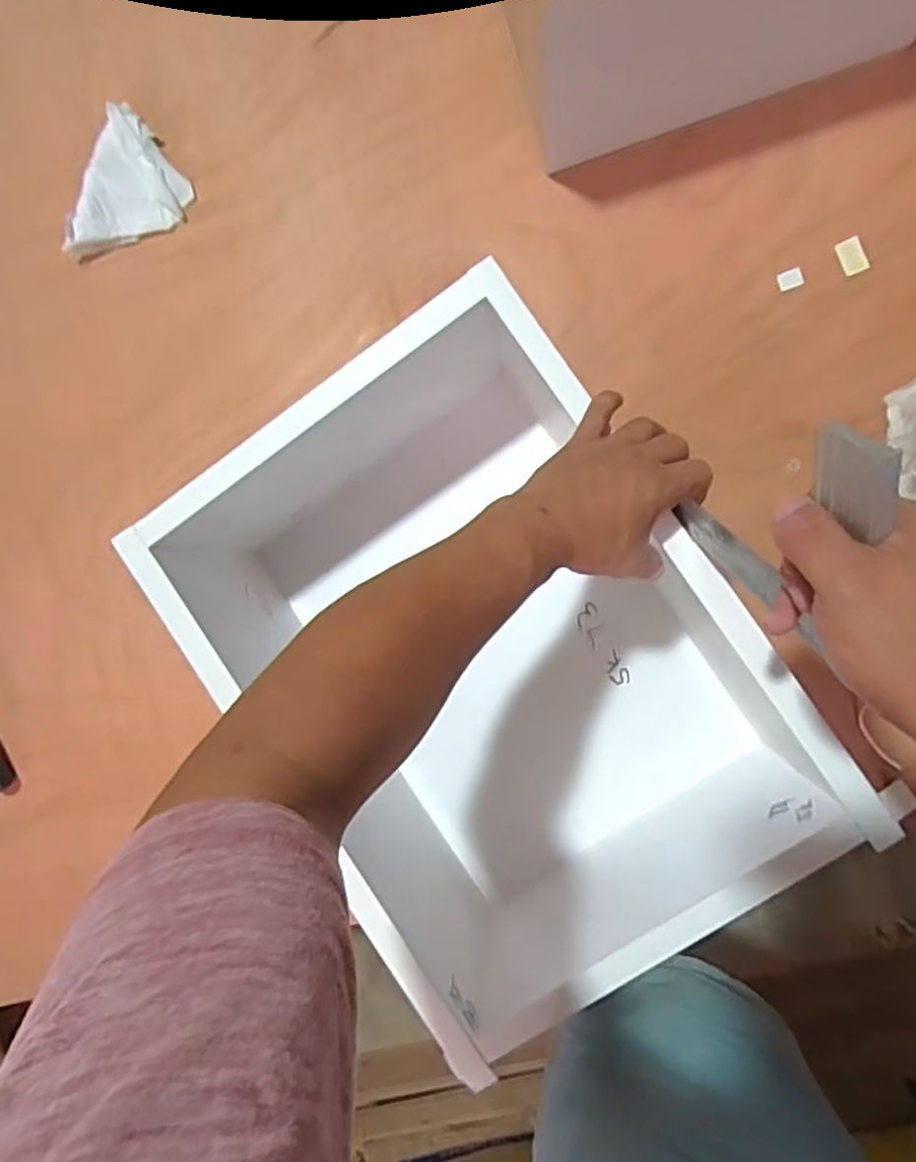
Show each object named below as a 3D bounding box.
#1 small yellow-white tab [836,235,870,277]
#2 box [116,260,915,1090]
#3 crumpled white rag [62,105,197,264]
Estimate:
[{"bbox_3d":[0.389,-0.321,0.682,0.025,0.004,0.035,-20,87,6],"label":"small yellow-white tab"},{"bbox_3d":[0.026,0.066,0.618,0.361,0.231,0.544,-35,85,5],"label":"box"},{"bbox_3d":[-0.356,-0.424,0.752,0.101,0.034,0.161,19,94,6],"label":"crumpled white rag"}]

